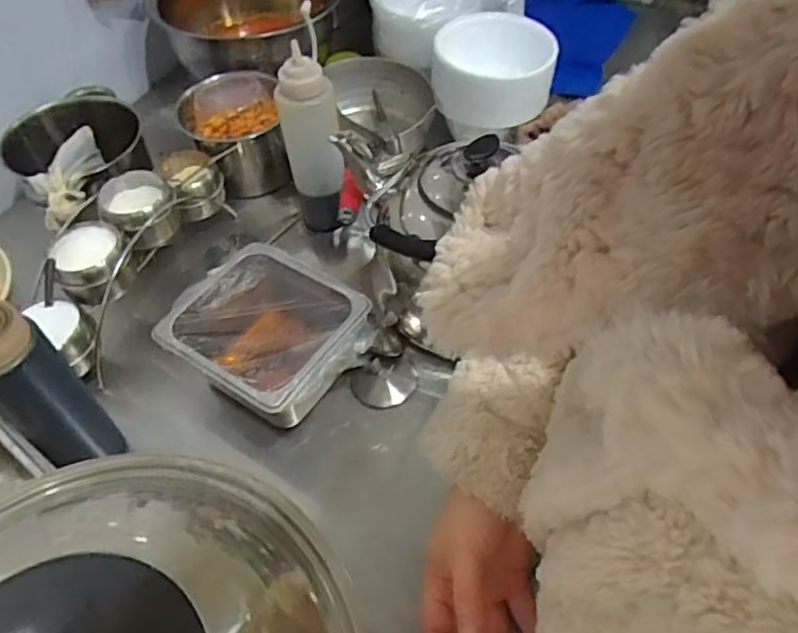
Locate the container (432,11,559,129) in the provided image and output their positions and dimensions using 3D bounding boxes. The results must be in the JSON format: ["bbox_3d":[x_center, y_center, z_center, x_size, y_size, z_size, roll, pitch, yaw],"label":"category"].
[{"bbox_3d":[0.128,-0.352,0.875,0.163,0.083,0.179,-1,53,2],"label":"container"}]

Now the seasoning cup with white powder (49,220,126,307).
[{"bbox_3d":[-0.345,-0.061,0.695,0.075,0.054,0.079,-1,53,2],"label":"seasoning cup with white powder"}]

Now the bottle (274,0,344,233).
[{"bbox_3d":[-0.101,-0.199,0.765,0.073,0.244,0.076,-7,53,-3],"label":"bottle"}]

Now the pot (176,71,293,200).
[{"bbox_3d":[-0.234,-0.253,0.879,0.140,0.117,0.126,-8,53,-3],"label":"pot"}]

